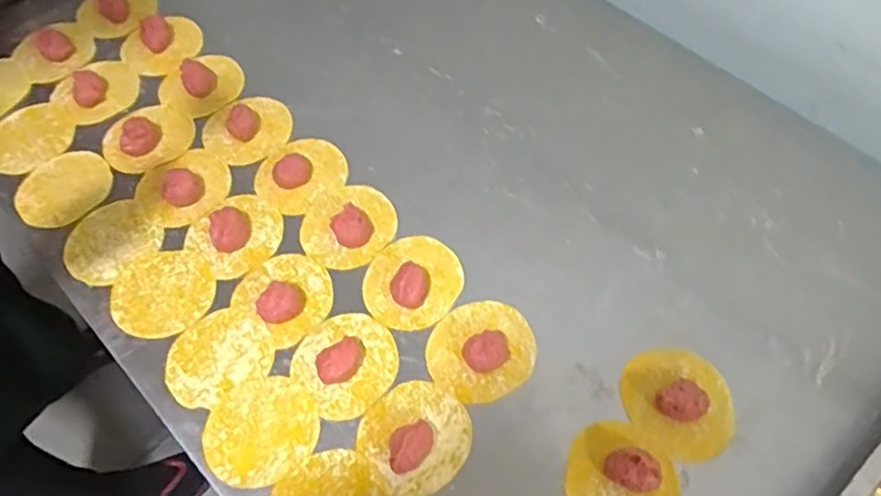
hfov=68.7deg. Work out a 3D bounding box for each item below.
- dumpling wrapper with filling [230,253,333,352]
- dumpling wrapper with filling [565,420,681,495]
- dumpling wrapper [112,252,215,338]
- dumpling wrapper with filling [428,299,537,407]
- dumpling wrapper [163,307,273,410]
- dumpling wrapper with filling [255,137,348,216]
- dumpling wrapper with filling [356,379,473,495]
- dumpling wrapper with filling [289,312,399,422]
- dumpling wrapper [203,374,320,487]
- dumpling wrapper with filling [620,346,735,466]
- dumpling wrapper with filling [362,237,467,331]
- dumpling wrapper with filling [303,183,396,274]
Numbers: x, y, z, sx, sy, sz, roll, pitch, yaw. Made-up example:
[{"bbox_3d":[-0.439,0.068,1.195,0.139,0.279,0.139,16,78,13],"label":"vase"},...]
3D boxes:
[{"bbox_3d":[-0.130,0.036,0.542,0.073,0.023,0.078,0,61,0],"label":"dumpling wrapper with filling"},{"bbox_3d":[0.131,0.166,0.458,0.078,0.028,0.084,0,61,0],"label":"dumpling wrapper with filling"},{"bbox_3d":[-0.237,0.040,0.551,0.082,0.004,0.078,-38,68,-18],"label":"dumpling wrapper"},{"bbox_3d":[0.033,0.078,0.512,0.085,0.019,0.078,0,61,0],"label":"dumpling wrapper with filling"},{"bbox_3d":[-0.181,0.087,0.525,0.084,0.004,0.071,-30,65,-15],"label":"dumpling wrapper"},{"bbox_3d":[-0.132,-0.075,0.605,0.084,0.019,0.072,-39,68,-19],"label":"dumpling wrapper with filling"},{"bbox_3d":[-0.018,0.137,0.478,0.078,0.026,0.078,-35,67,-17],"label":"dumpling wrapper with filling"},{"bbox_3d":[-0.075,0.087,0.510,0.079,0.020,0.079,0,61,0],"label":"dumpling wrapper with filling"},{"bbox_3d":[-0.138,0.141,0.497,0.085,0.004,0.078,-1,63,2],"label":"dumpling wrapper"},{"bbox_3d":[0.184,0.113,0.487,0.078,0.029,0.086,-38,68,-18],"label":"dumpling wrapper with filling"},{"bbox_3d":[-0.024,0.025,0.541,0.082,0.026,0.079,0,61,0],"label":"dumpling wrapper with filling"},{"bbox_3d":[-0.083,-0.024,0.575,0.084,0.030,0.082,0,61,0],"label":"dumpling wrapper with filling"}]

